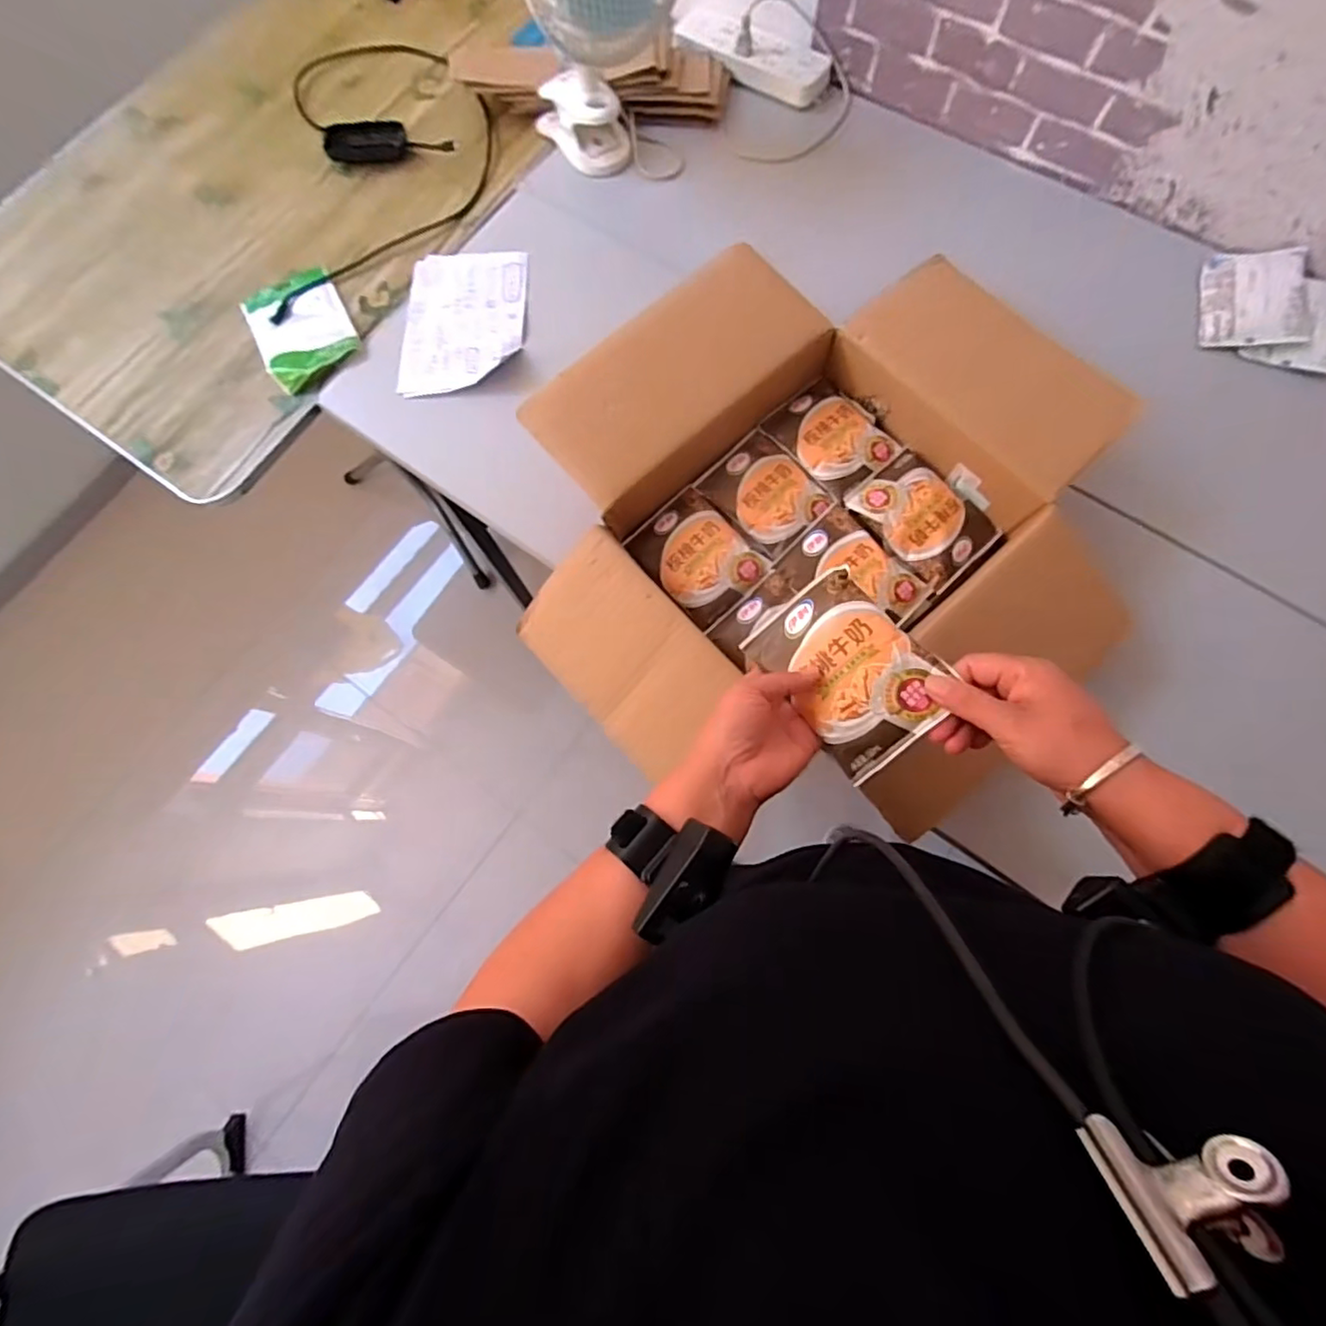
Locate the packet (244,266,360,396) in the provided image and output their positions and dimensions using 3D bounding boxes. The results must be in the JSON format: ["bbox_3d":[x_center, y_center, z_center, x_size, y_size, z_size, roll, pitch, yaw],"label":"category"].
[{"bbox_3d":[-0.457,-0.425,0.777,0.117,0.015,0.164,-28,76,-5],"label":"packet"}]

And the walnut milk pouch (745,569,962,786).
[{"bbox_3d":[0.129,0.004,0.436,0.097,0.015,0.130,-46,67,18],"label":"walnut milk pouch"}]

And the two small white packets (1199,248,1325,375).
[{"bbox_3d":[0.714,-0.417,0.711,0.147,0.024,0.138,17,76,7],"label":"two small white packets"}]

